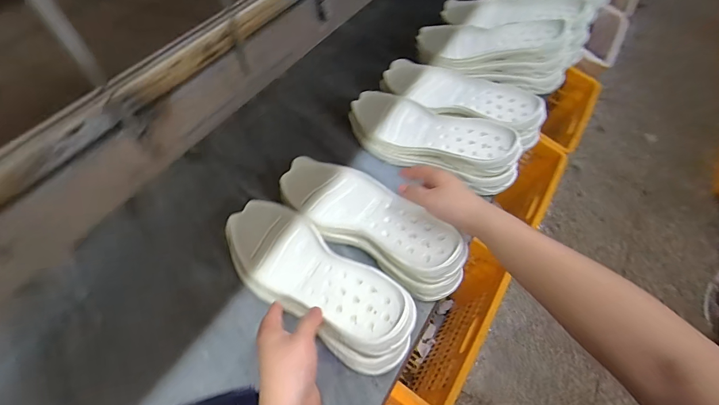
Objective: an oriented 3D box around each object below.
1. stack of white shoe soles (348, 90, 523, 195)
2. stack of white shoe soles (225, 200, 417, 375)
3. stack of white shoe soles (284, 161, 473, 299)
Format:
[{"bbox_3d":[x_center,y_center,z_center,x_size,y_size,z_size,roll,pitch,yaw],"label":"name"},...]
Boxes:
[{"bbox_3d":[0.124,-0.113,0.643,0.302,0.076,0.123,29,60,22],"label":"stack of white shoe soles"},{"bbox_3d":[-0.066,0.100,0.490,0.302,0.056,0.110,30,59,31],"label":"stack of white shoe soles"},{"bbox_3d":[0.015,0.021,0.540,0.309,0.058,0.108,33,60,29],"label":"stack of white shoe soles"}]

